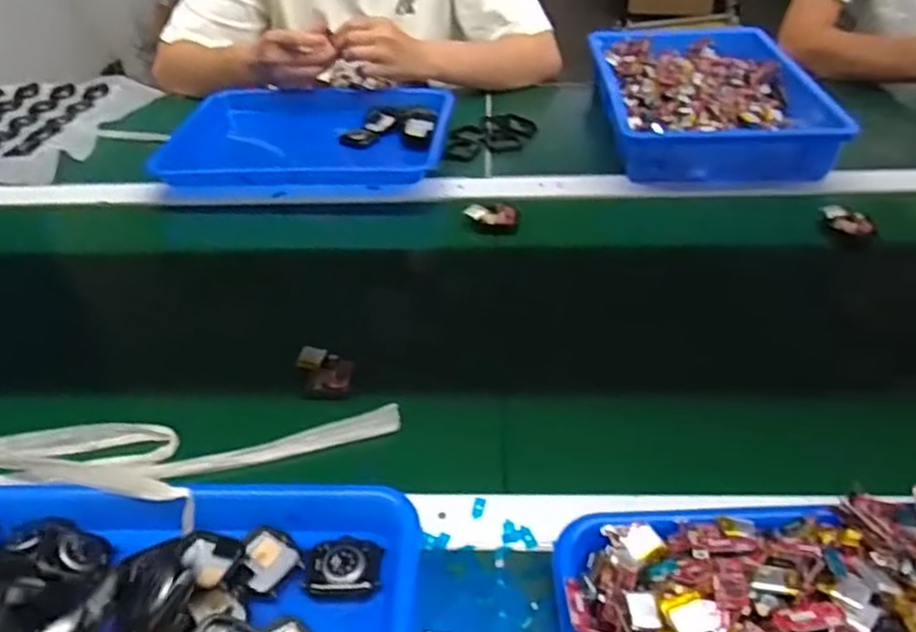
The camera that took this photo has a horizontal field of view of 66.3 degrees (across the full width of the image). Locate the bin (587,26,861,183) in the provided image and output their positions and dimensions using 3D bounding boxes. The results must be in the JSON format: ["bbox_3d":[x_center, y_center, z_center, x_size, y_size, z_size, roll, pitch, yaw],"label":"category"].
[{"bbox_3d":[0.309,-0.287,0.898,0.242,0.058,0.378,0,40,4],"label":"bin"}]

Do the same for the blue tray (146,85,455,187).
[{"bbox_3d":[-0.174,-0.223,0.860,0.325,0.043,0.237,0,40,4],"label":"blue tray"}]

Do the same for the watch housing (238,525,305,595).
[{"bbox_3d":[-0.118,0.149,0.430,0.039,0.006,0.035,27,49,31],"label":"watch housing"}]

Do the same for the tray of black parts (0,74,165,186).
[{"bbox_3d":[-0.625,-0.264,0.955,0.328,0.025,0.314,-1,40,3],"label":"tray of black parts"}]

